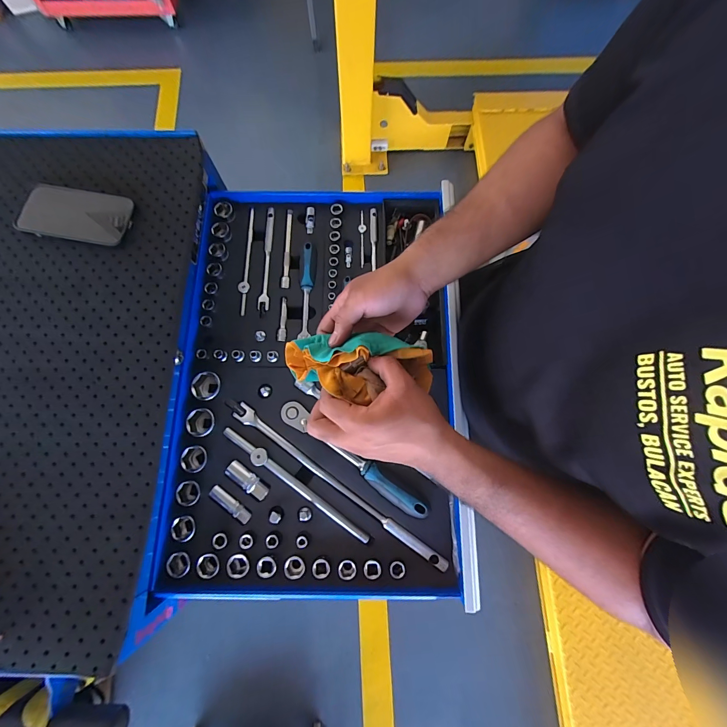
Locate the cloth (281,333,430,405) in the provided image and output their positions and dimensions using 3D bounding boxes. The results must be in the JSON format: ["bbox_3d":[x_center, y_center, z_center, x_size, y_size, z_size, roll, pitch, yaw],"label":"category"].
[{"bbox_3d":[-0.002,0.004,0.348,0.156,0.047,0.070,1,76,-5],"label":"cloth"}]

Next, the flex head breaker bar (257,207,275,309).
[{"bbox_3d":[-0.156,-0.173,0.540,0.016,0.009,0.181,1,76,-1],"label":"flex head breaker bar"}]

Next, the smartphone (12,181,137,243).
[{"bbox_3d":[-0.389,-0.204,0.452,0.143,0.009,0.079,12,76,1],"label":"smartphone"}]

